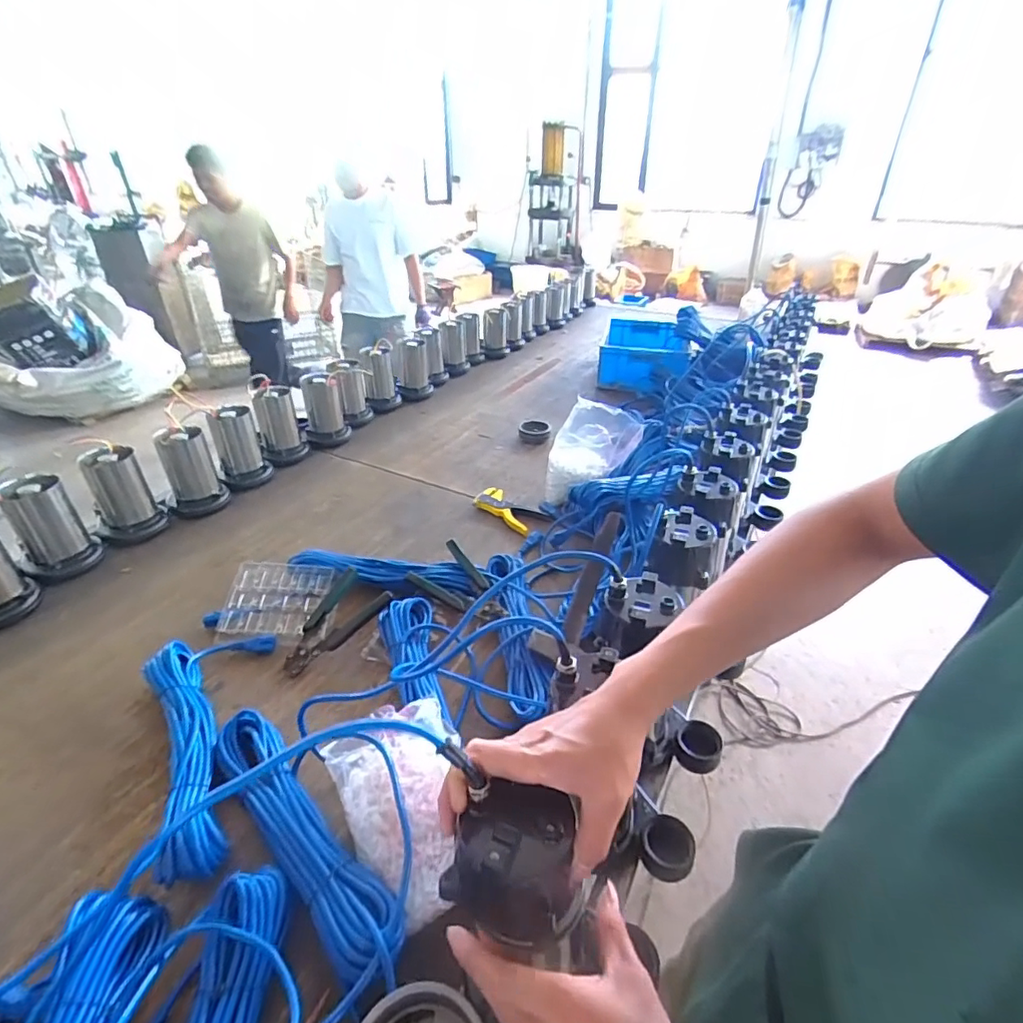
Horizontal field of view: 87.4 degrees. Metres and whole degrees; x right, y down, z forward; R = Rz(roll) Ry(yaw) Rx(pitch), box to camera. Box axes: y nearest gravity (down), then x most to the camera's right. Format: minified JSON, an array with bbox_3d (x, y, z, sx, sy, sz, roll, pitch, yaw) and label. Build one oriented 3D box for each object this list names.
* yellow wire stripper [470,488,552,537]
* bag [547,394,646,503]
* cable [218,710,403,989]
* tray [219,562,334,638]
[{"bbox_3d":[-0.005,-0.007,1.153,0.090,0.015,0.178,-28,42,-35],"label":"yellow wire stripper"},{"bbox_3d":[0.175,-0.120,1.147,0.196,0.212,0.071,0,33,1],"label":"bag"},{"bbox_3d":[-0.228,0.342,0.580,0.072,0.065,0.350,-28,42,-35],"label":"cable"},{"bbox_3d":[-0.381,0.143,0.883,0.174,0.031,0.132,5,55,2],"label":"tray"}]

